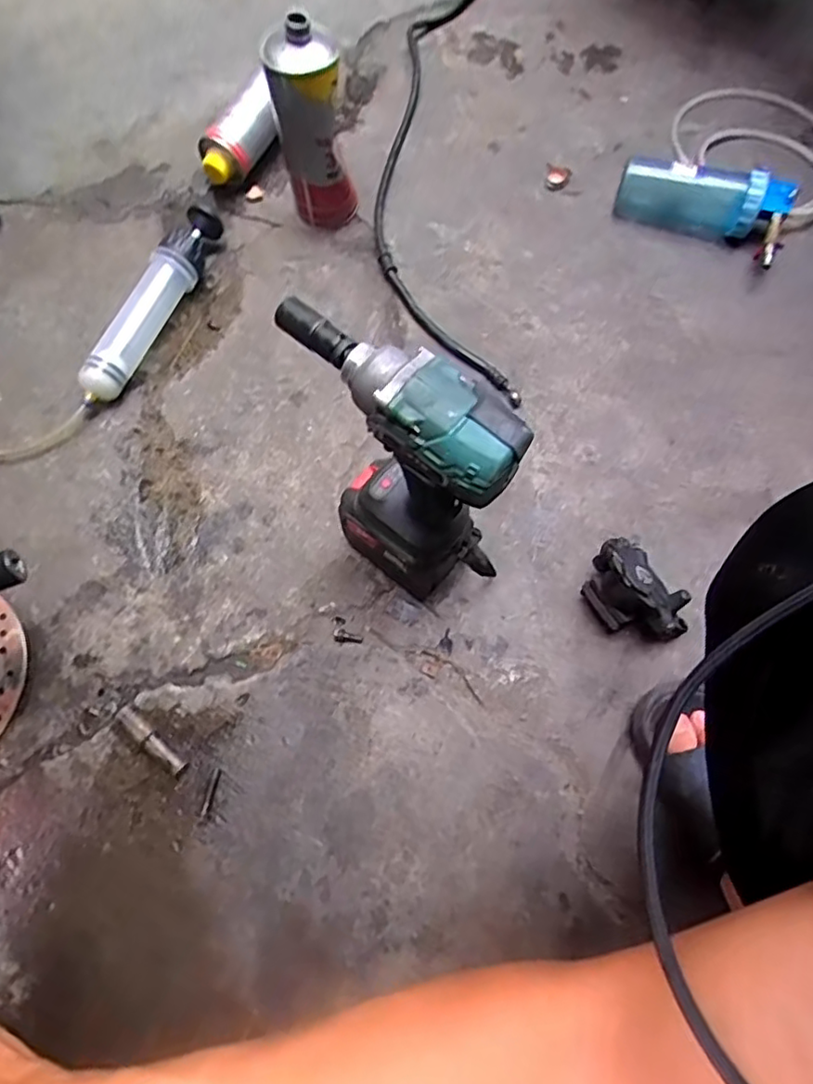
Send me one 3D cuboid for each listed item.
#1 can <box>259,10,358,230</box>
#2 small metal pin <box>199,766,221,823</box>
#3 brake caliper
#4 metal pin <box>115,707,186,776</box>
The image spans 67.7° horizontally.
[{"bbox_3d":[-0.108,-0.468,0.696,0.079,0.205,0.075,0,70,-1],"label":"can"},{"bbox_3d":[-0.179,0.230,0.553,0.010,0.004,0.045,11,70,3],"label":"small metal pin"},{"bbox_3d":[0.214,0.055,0.578,0.059,0.076,0.104,-37,76,-12],"label":"brake caliper"},{"bbox_3d":[-0.237,0.182,0.560,0.083,0.018,0.018,35,73,11],"label":"metal pin"}]

